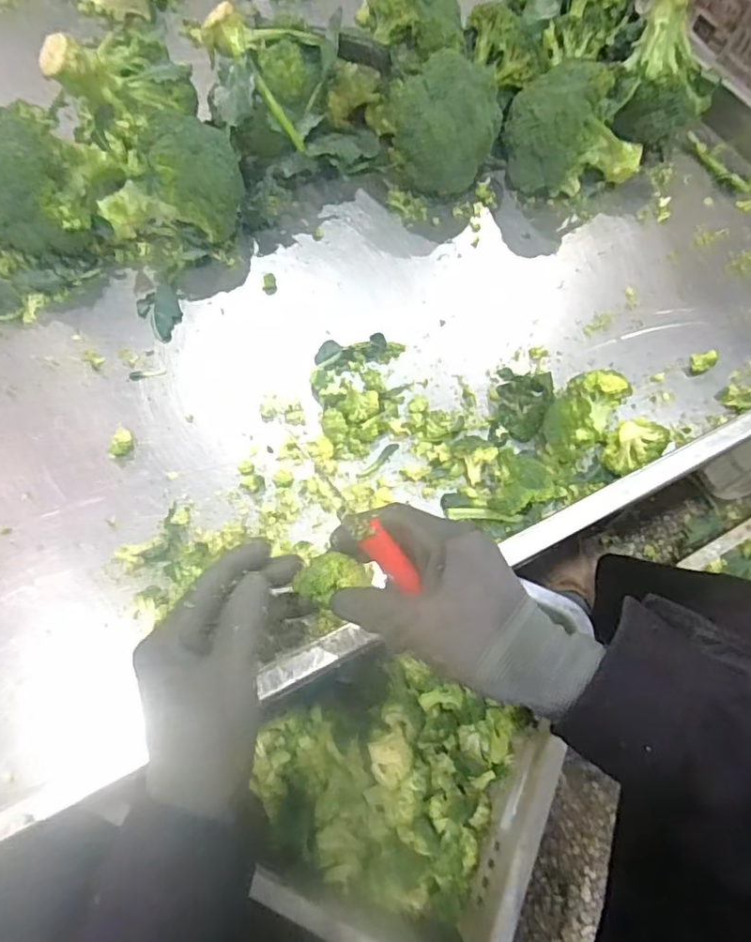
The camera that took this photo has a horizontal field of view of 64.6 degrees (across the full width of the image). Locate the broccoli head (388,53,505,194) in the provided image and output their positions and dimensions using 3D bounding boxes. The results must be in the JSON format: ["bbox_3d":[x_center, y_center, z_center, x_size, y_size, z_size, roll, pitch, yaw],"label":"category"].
[{"bbox_3d":[0.074,-0.370,0.640,0.116,0.109,0.095,11,65,2],"label":"broccoli head"}]

